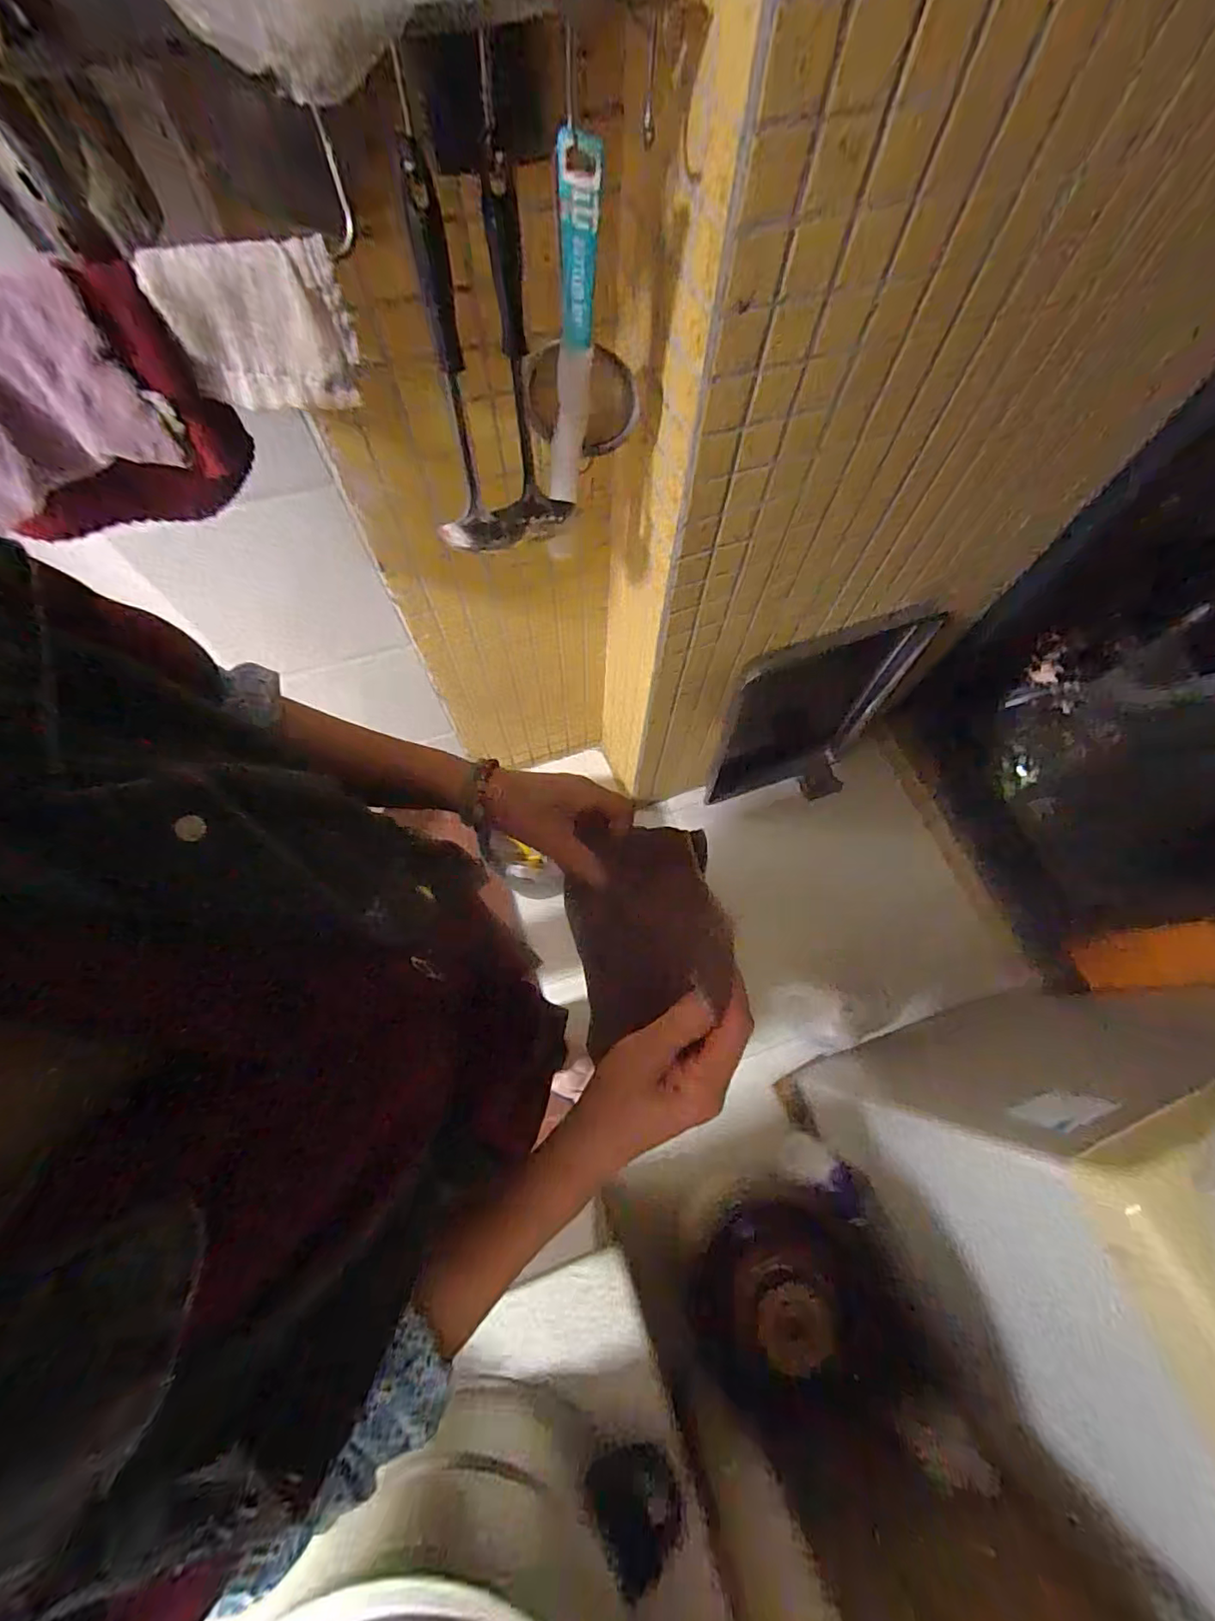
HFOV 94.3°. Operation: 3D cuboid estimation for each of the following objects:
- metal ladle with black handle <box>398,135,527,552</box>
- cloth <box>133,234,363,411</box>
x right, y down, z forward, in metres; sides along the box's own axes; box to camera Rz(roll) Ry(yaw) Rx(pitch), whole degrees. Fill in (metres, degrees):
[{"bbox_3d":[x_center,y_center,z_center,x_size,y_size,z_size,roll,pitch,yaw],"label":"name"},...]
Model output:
[{"bbox_3d":[-0.133,-0.346,0.478,0.078,0.284,0.052,-17,71,-7],"label":"metal ladle with black handle"},{"bbox_3d":[-0.240,-0.334,0.393,0.116,0.084,0.029,-12,70,-5],"label":"cloth"}]

